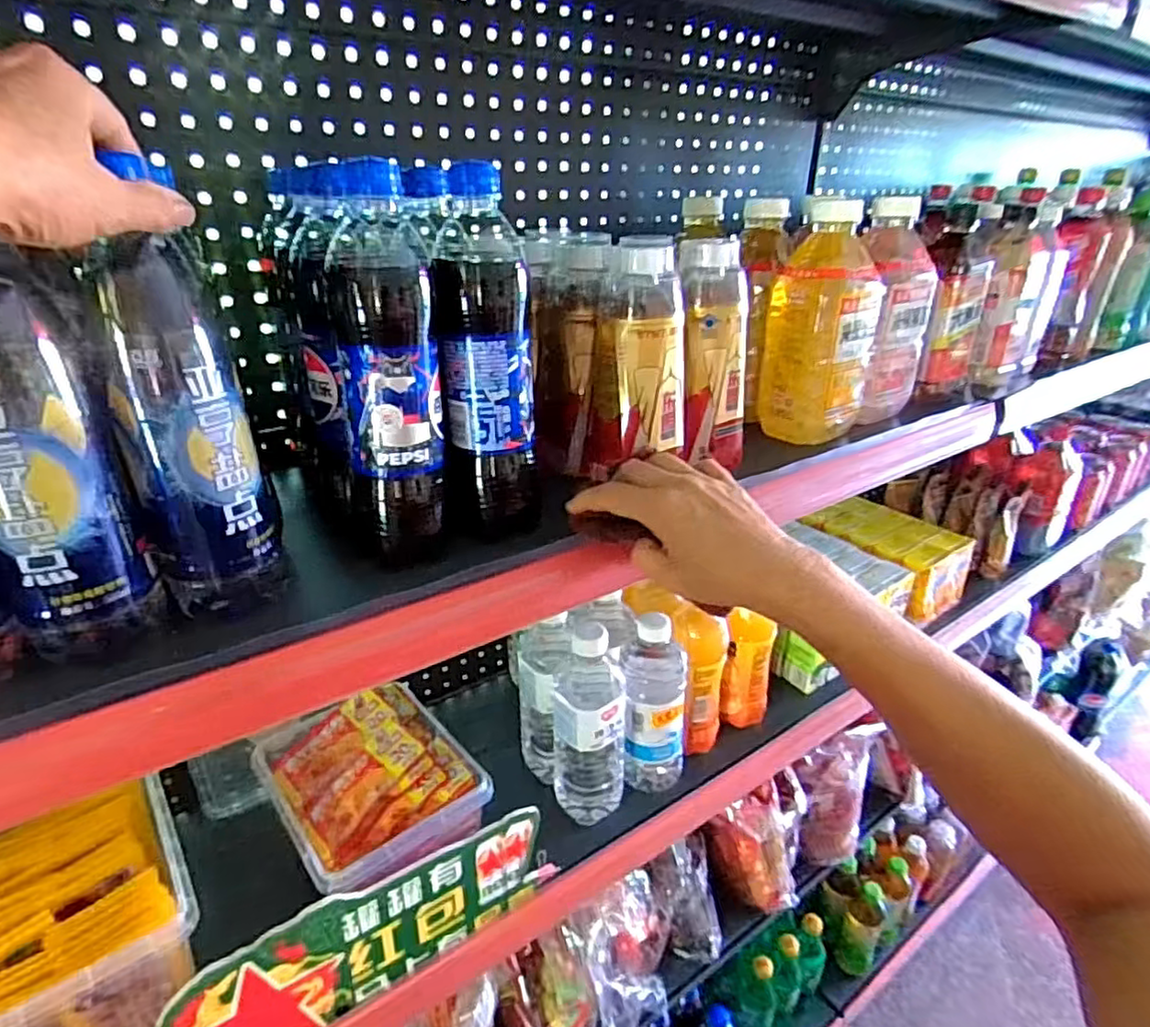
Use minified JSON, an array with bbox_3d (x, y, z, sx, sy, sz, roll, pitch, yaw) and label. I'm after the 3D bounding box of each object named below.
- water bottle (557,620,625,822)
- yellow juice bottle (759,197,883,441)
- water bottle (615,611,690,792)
[{"bbox_3d":[0.016,0.205,0.631,0.068,0.210,0.069,3,27,4],"label":"water bottle"},{"bbox_3d":[0.225,-0.171,0.609,0.084,0.195,0.071,22,34,35],"label":"yellow juice bottle"},{"bbox_3d":[0.079,0.194,0.664,0.067,0.191,0.056,8,28,13],"label":"water bottle"}]

